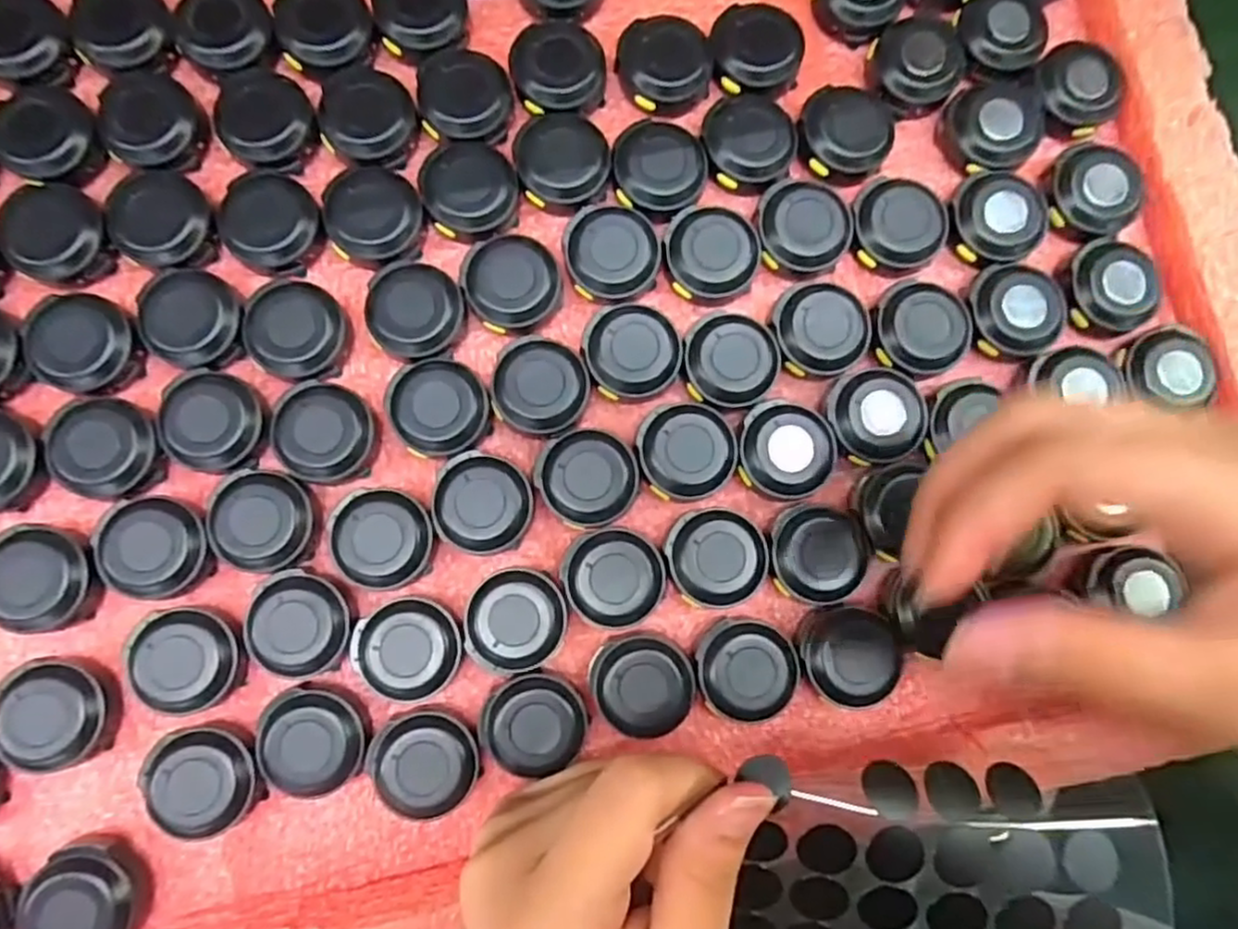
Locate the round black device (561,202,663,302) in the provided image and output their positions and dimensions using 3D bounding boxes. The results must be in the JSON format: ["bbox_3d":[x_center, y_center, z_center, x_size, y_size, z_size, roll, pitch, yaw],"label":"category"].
[{"bbox_3d":[-0.002,-0.067,0.224,0.029,0.011,0.029,0,84,-3],"label":"round black device"}]

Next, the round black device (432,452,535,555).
[{"bbox_3d":[-0.040,0.012,0.213,0.029,0.010,0.028,0,84,-3],"label":"round black device"}]

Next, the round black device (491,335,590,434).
[{"bbox_3d":[-0.024,-0.024,0.219,0.028,0.010,0.029,0,84,-3],"label":"round black device"}]

